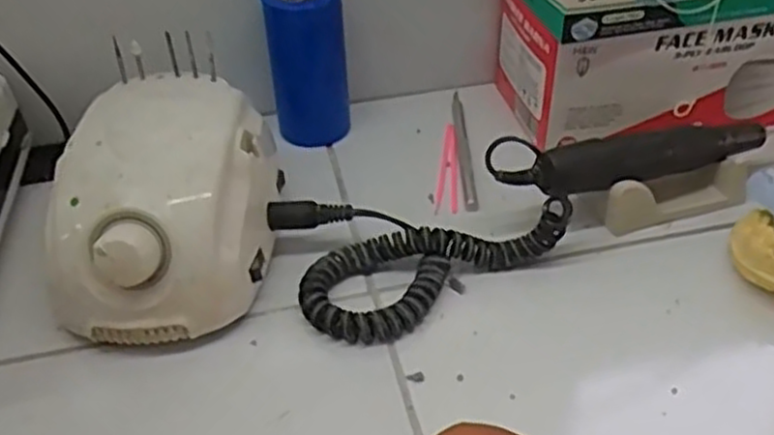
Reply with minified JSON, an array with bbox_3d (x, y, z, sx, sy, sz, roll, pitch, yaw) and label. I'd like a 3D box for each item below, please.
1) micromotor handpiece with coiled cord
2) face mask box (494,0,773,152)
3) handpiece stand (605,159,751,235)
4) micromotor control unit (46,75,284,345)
[{"bbox_3d":[0.080,-0.015,0.425,0.281,0.046,0.088,-19,44,-18],"label":"micromotor handpiece with coiled cord"},{"bbox_3d":[0.189,-0.107,0.502,0.210,0.078,0.090,-5,41,-3],"label":"face mask box"},{"bbox_3d":[0.168,-0.018,0.441,0.091,0.032,0.026,-10,42,-8],"label":"handpiece stand"},{"bbox_3d":[-0.116,-0.008,0.397,0.098,0.074,0.134,1,41,4],"label":"micromotor control unit"}]

